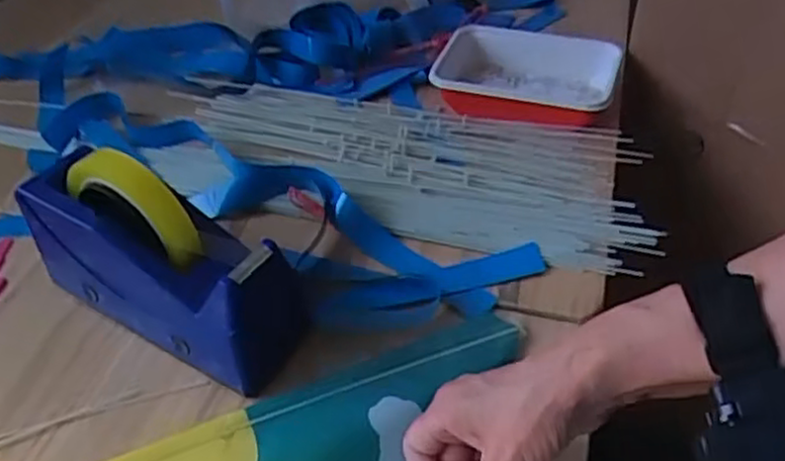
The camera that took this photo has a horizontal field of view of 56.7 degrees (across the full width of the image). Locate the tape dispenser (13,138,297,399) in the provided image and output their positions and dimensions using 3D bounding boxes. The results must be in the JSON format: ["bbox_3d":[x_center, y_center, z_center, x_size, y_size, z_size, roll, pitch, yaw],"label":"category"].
[{"bbox_3d":[-0.158,0.018,0.496,0.205,0.121,0.065,21,49,23],"label":"tape dispenser"}]

